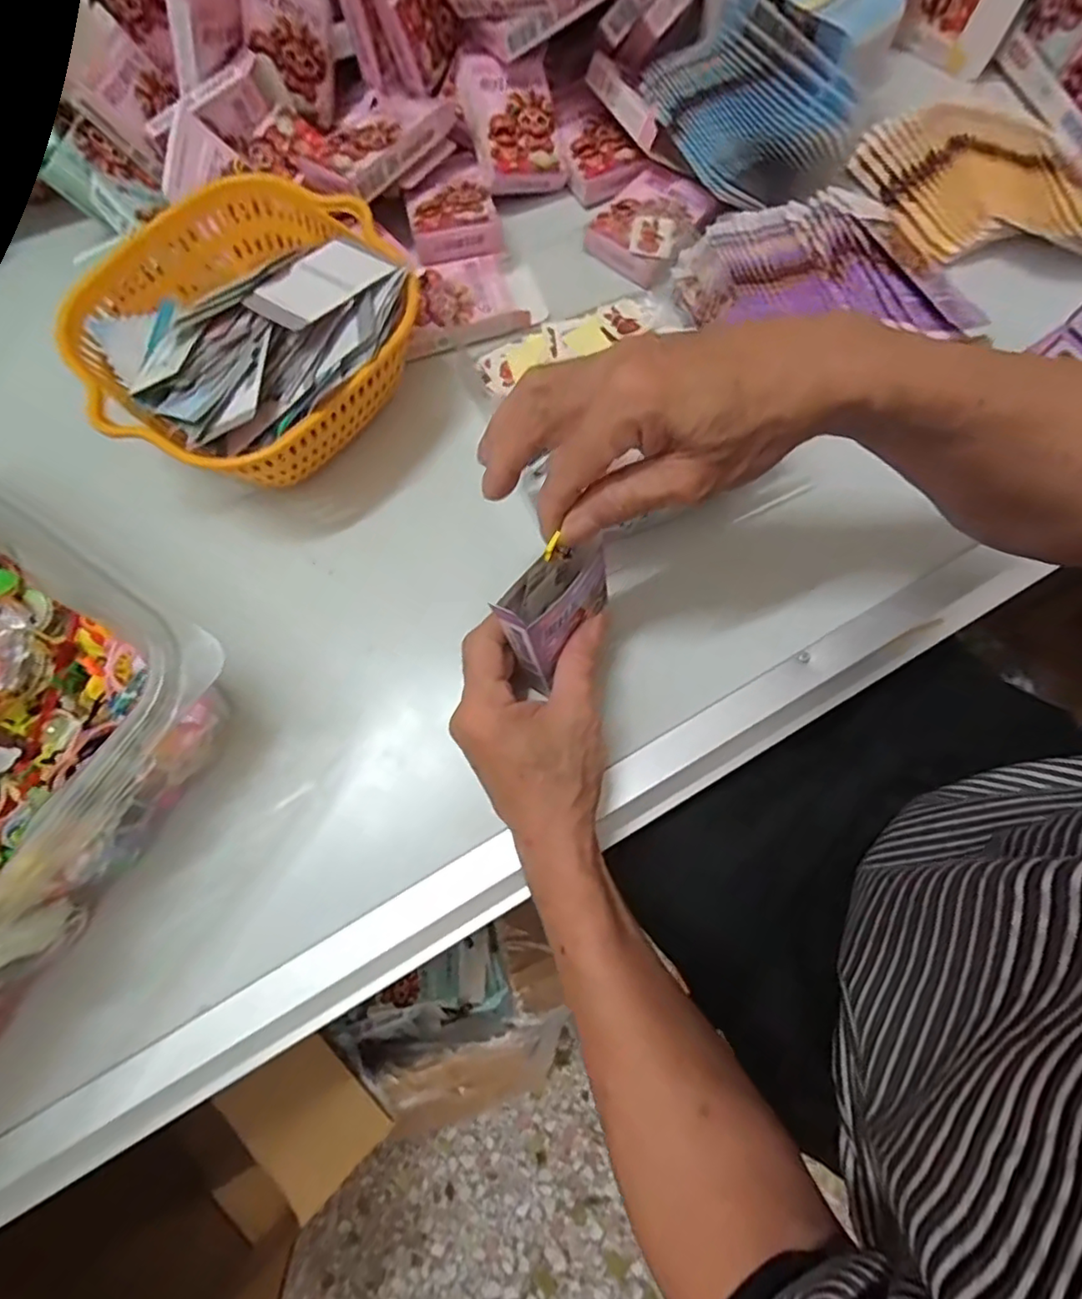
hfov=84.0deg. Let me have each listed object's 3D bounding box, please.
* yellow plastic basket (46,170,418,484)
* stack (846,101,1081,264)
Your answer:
[{"bbox_3d":[-0.193,-0.210,0.413,0.201,0.086,0.199,0,74,1],"label":"yellow plastic basket"},{"bbox_3d":[0.352,-0.370,0.473,0.189,0.033,0.133,10,75,4],"label":"stack"}]

